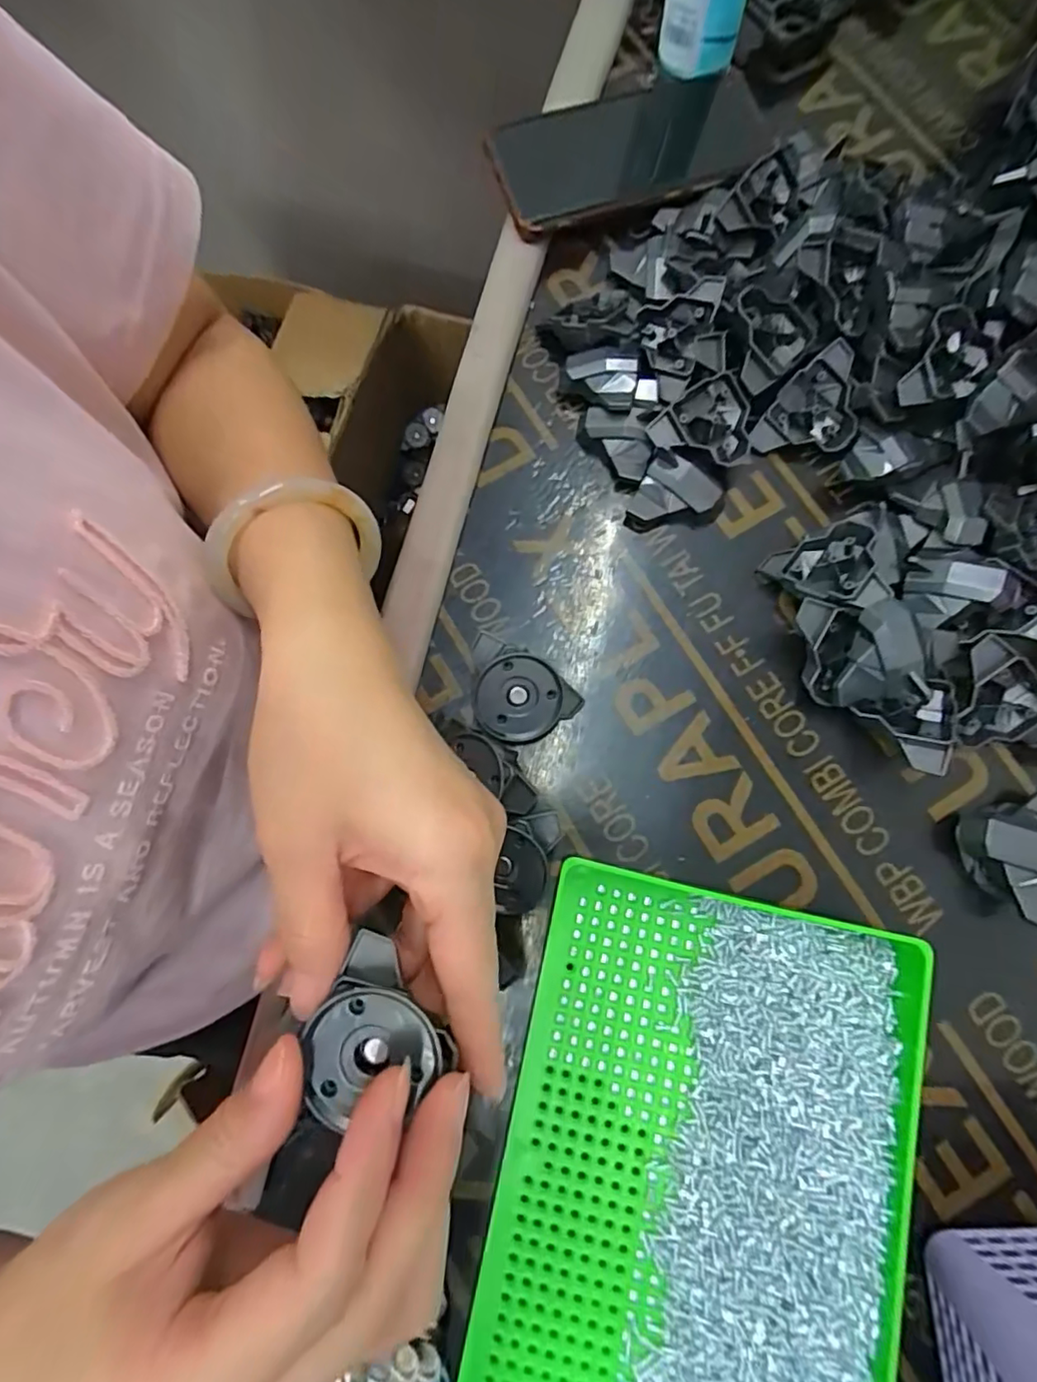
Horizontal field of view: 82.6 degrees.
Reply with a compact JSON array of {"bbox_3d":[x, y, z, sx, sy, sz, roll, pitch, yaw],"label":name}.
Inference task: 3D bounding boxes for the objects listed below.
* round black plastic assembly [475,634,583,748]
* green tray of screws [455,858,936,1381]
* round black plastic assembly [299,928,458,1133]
[{"bbox_3d":[0.001,0.003,0.285,0.058,0.014,0.043,24,104,-9],"label":"round black plastic assembly"},{"bbox_3d":[0.069,0.203,0.230,0.151,0.036,0.237,12,79,5],"label":"green tray of screws"},{"bbox_3d":[-0.043,0.108,0.180,0.042,0.014,0.051,27,79,6],"label":"round black plastic assembly"}]

